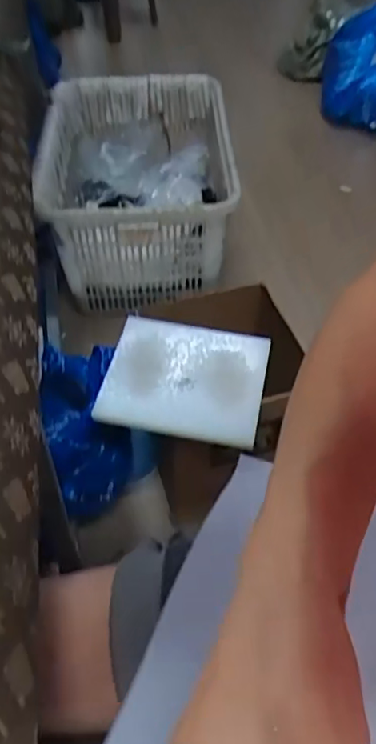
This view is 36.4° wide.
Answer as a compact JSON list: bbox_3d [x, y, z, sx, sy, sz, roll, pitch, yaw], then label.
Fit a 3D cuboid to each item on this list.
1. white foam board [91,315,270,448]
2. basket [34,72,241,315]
[{"bbox_3d":[-0.004,0.008,0.888,0.239,0.044,0.196,6,50,5],"label":"white foam board"},{"bbox_3d":[-0.129,-0.477,1.529,0.461,0.340,0.606,-4,50,-4],"label":"basket"}]

